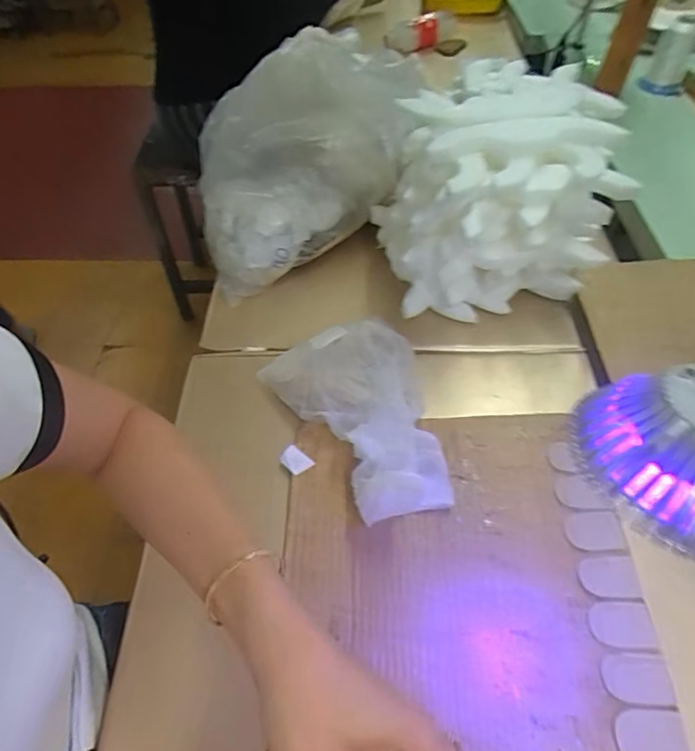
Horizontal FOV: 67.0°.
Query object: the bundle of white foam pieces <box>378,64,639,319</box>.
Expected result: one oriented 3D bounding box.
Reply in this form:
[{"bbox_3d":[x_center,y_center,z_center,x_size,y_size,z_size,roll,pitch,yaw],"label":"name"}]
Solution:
[{"bbox_3d":[0.164,-0.188,0.605,0.236,0.192,0.178,-9,52,-4],"label":"bundle of white foam pieces"}]

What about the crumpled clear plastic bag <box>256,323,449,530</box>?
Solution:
[{"bbox_3d":[0.027,0.024,0.505,0.146,0.065,0.226,-27,56,-17],"label":"crumpled clear plastic bag"}]

